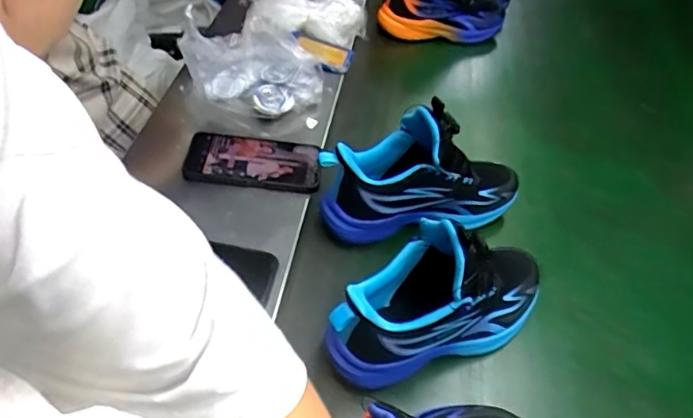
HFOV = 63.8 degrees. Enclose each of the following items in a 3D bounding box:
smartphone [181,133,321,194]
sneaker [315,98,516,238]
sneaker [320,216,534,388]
[{"bbox_3d":[-0.119,-0.059,0.699,0.171,0.017,0.079,7,55,3],"label":"smartphone"},{"bbox_3d":[0.091,-0.050,0.642,0.245,0.123,0.084,-12,52,-9],"label":"sneaker"},{"bbox_3d":[0.095,0.076,0.535,0.240,0.136,0.091,-18,53,-13],"label":"sneaker"}]

